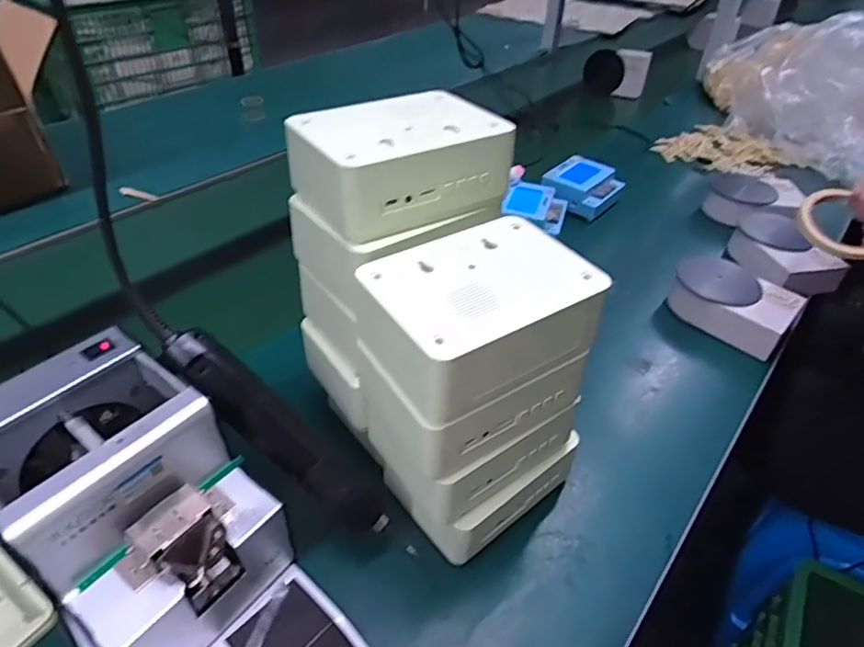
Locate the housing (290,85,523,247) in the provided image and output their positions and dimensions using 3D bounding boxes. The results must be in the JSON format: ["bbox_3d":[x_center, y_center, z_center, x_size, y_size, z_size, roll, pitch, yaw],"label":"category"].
[{"bbox_3d":[-0.022,-0.122,0.401,0.141,0.050,0.107,-27,49,-29],"label":"housing"}]

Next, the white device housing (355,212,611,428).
[{"bbox_3d":[0.027,-0.007,0.363,0.143,0.060,0.106,-21,46,-24],"label":"white device housing"}]

